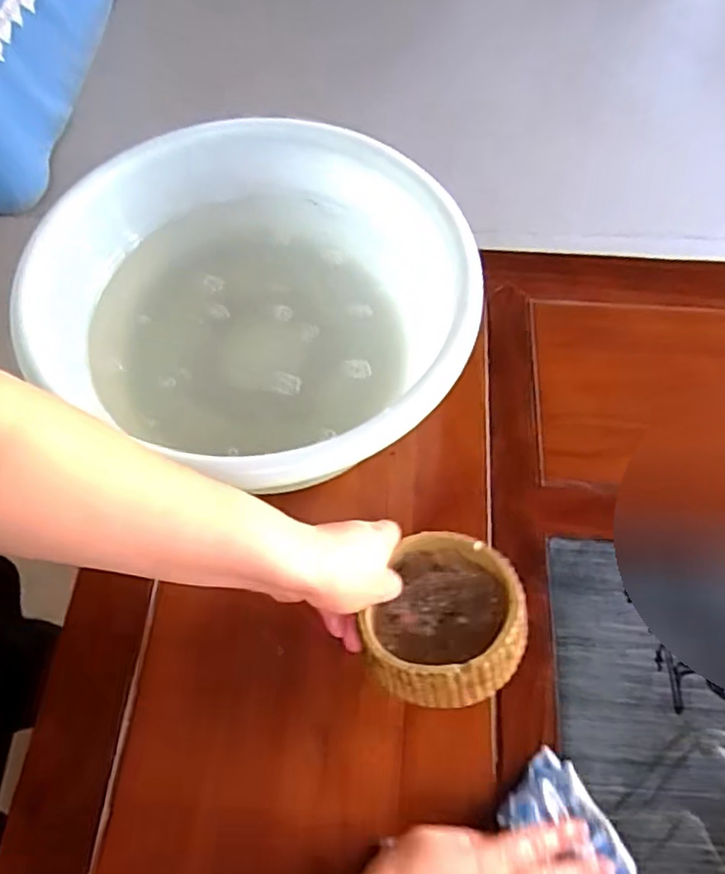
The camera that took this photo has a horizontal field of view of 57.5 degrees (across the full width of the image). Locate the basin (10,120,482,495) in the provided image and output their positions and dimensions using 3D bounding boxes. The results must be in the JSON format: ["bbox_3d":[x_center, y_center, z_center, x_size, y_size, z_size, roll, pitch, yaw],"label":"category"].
[{"bbox_3d":[-0.066,-0.114,0.585,0.321,0.098,0.333,0,62,1],"label":"basin"}]

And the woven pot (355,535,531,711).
[{"bbox_3d":[0.059,0.137,0.497,0.121,0.055,0.124,15,50,25],"label":"woven pot"}]

